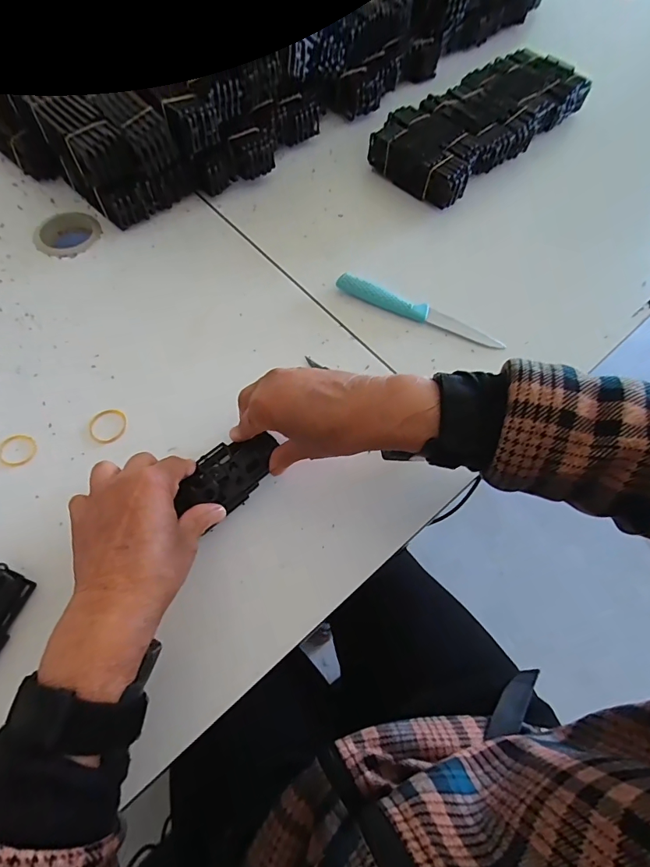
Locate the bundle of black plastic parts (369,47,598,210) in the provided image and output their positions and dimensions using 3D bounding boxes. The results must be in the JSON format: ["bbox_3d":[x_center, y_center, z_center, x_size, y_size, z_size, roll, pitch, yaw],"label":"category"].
[{"bbox_3d":[0.213,-0.419,0.596,0.334,0.043,0.140,-41,72,-20],"label":"bundle of black plastic parts"}]

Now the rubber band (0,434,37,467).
[{"bbox_3d":[-0.260,0.013,0.375,0.032,0.004,0.029,24,64,9],"label":"rubber band"}]

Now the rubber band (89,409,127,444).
[{"bbox_3d":[-0.190,-0.007,0.388,0.030,0.004,0.033,-7,63,-6],"label":"rubber band"}]

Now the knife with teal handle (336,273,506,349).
[{"bbox_3d":[0.097,-0.125,0.460,0.179,0.015,0.017,24,64,9],"label":"knife with teal handle"}]

